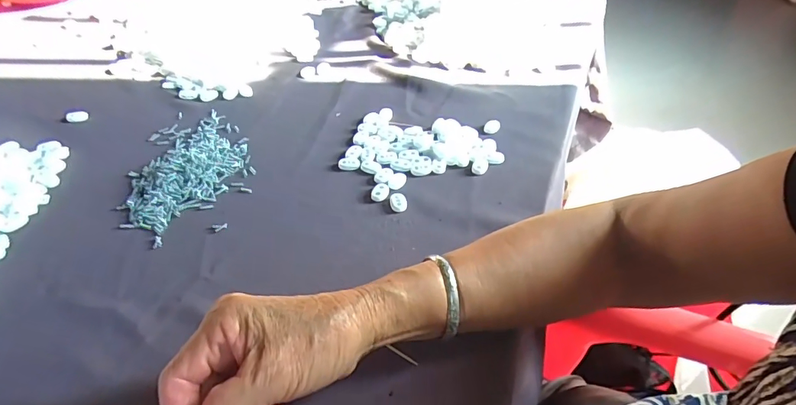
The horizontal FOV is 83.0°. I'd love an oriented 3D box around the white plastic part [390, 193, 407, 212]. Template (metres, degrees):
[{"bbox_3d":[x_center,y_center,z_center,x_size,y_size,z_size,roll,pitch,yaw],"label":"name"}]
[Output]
[{"bbox_3d":[0.001,-0.001,0.432,0.017,0.008,0.021,-1,44,-1],"label":"white plastic part"}]

